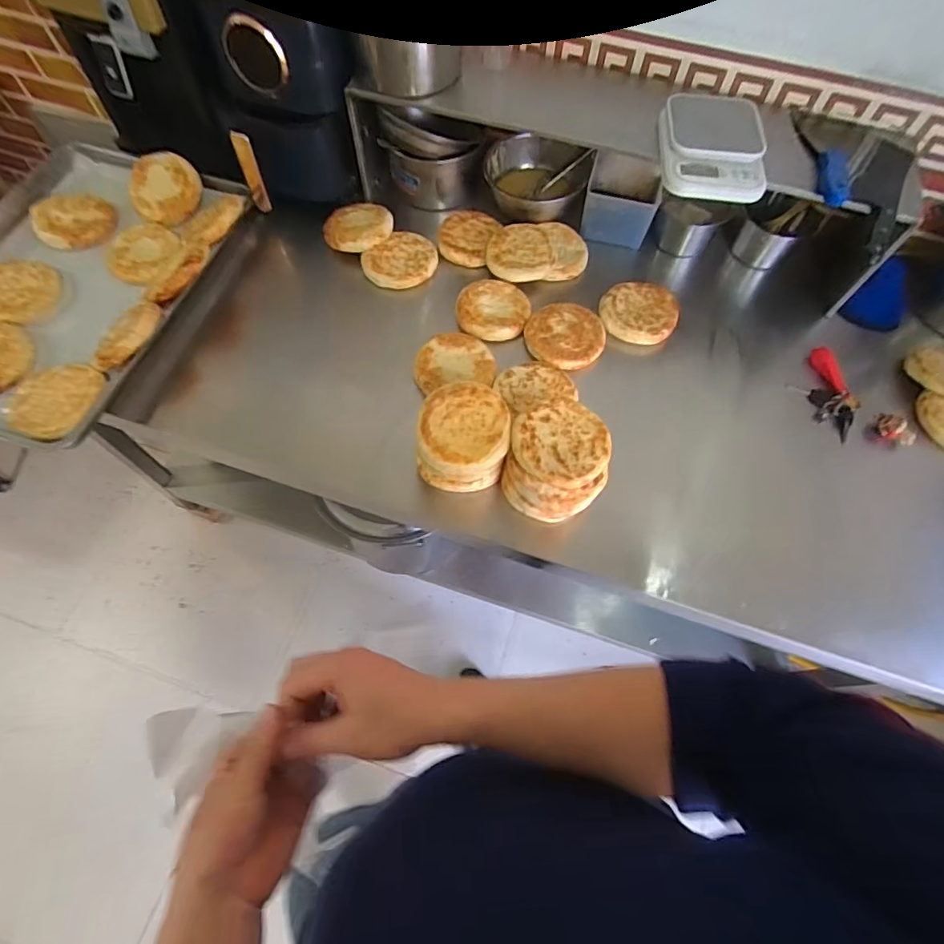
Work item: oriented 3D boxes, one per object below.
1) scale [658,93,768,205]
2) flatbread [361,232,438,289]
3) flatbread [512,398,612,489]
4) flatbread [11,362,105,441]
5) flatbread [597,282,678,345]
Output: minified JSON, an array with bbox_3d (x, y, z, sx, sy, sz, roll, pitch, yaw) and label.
[{"bbox_3d":[0.351,-0.481,0.745,0.146,0.045,0.182,8,65,1],"label":"scale"},{"bbox_3d":[-0.125,-0.382,0.923,0.116,0.018,0.128,40,70,15],"label":"flatbread"},{"bbox_3d":[0.120,-0.040,0.665,0.128,0.014,0.120,1,65,-2],"label":"flatbread"},{"bbox_3d":[-0.620,-0.105,0.750,0.132,0.017,0.138,3,59,6],"label":"flatbread"},{"bbox_3d":[0.287,-0.277,0.875,0.127,0.021,0.127,17,65,5],"label":"flatbread"}]

